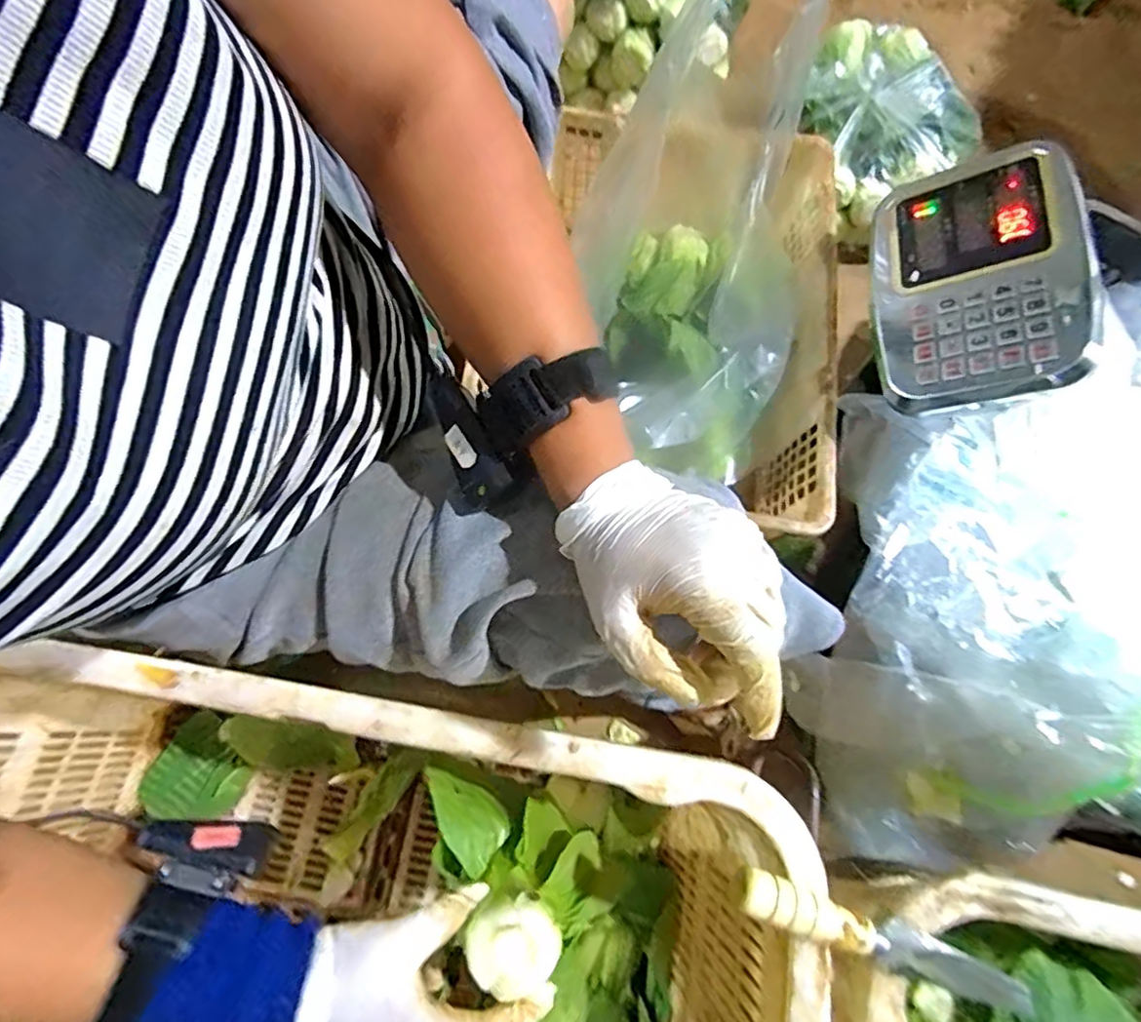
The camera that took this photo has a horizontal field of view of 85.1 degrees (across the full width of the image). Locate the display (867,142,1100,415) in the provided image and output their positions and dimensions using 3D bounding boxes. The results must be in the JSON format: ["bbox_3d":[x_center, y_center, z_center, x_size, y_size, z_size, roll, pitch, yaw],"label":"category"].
[{"bbox_3d":[0.359,-0.200,0.552,0.156,0.060,0.238,-8,67,37],"label":"display"}]

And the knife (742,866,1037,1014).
[{"bbox_3d":[0.184,0.251,0.361,0.200,0.015,0.025,26,73,-10],"label":"knife"}]

